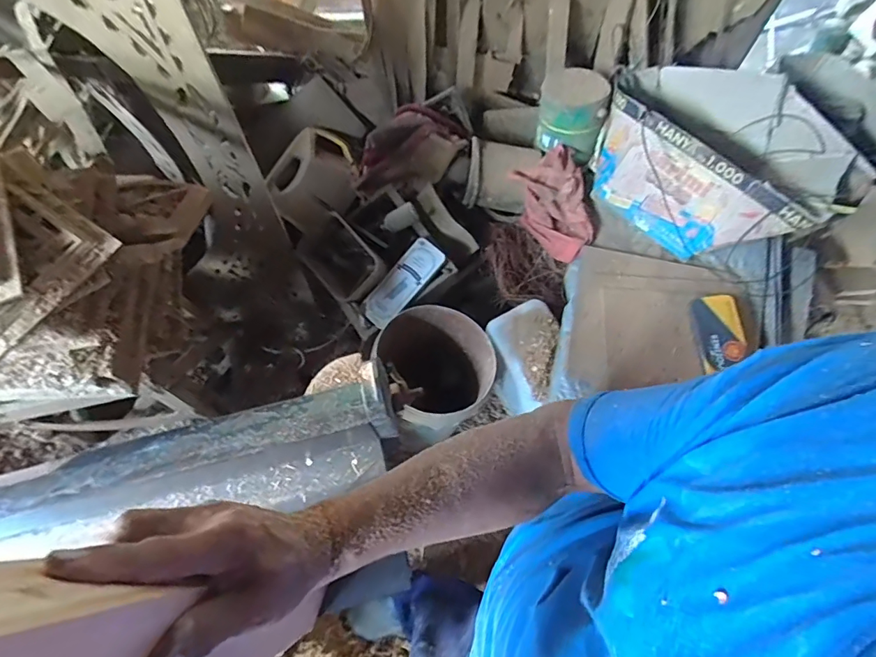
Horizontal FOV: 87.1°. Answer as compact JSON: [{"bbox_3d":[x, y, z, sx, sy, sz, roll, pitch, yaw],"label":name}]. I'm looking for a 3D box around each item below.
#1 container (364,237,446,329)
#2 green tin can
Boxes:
[{"bbox_3d":[-0.094,-0.121,1.228,0.098,0.028,0.256,44,96,14],"label":"container"},{"bbox_3d":[0.337,-0.546,1.166,0.167,0.191,0.135,16,71,6],"label":"green tin can"}]

